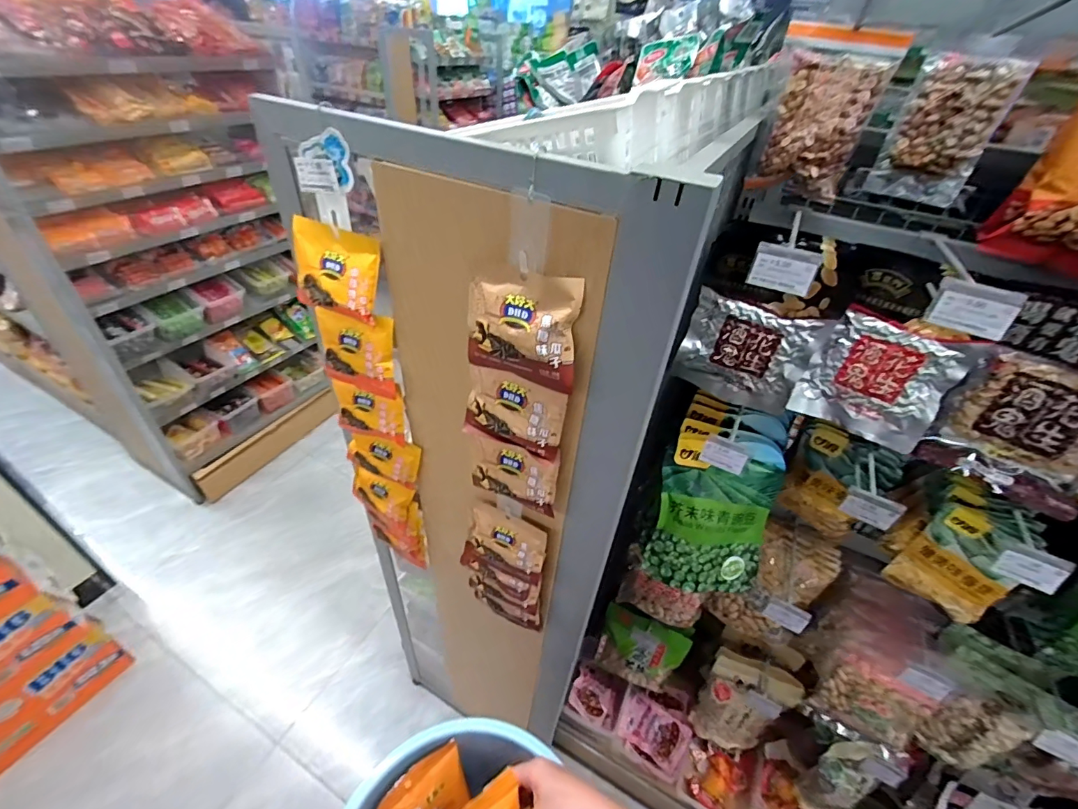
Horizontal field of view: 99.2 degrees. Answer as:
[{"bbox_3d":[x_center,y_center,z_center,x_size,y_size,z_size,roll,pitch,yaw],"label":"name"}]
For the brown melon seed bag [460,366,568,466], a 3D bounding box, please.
[{"bbox_3d":[-0.028,0.008,0.479,0.113,0.087,0.019,22,43,19],"label":"brown melon seed bag"}]

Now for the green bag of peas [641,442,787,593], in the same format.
[{"bbox_3d":[0.261,0.169,0.697,0.170,0.238,0.045,11,10,0],"label":"green bag of peas"}]

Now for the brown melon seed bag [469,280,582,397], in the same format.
[{"bbox_3d":[-0.018,-0.068,0.420,0.113,0.105,0.024,19,42,16],"label":"brown melon seed bag"}]

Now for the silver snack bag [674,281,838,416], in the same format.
[{"bbox_3d":[0.277,-0.069,0.621,0.163,0.141,0.046,20,42,17],"label":"silver snack bag"}]

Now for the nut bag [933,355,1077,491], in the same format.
[{"bbox_3d":[0.580,0.014,0.531,0.157,0.122,0.028,33,47,29],"label":"nut bag"}]

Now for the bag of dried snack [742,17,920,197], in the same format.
[{"bbox_3d":[0.330,-0.341,0.544,0.116,0.160,0.037,19,42,15],"label":"bag of dried snack"}]

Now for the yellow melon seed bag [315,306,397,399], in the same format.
[{"bbox_3d":[-0.222,-0.070,0.559,0.107,0.116,0.035,24,43,21],"label":"yellow melon seed bag"}]

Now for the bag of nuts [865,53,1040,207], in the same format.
[{"bbox_3d":[0.434,-0.292,0.497,0.030,0.134,0.091,-29,52,-27],"label":"bag of nuts"}]

